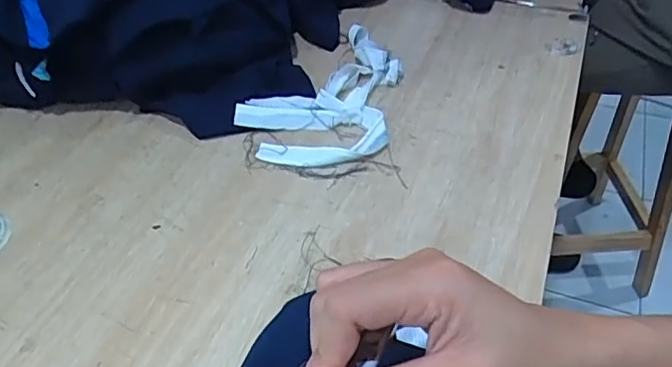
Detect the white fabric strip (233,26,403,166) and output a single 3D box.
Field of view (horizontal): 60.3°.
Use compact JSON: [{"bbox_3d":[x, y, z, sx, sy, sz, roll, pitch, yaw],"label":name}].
[{"bbox_3d":[0.006,-0.093,0.651,0.151,0.020,0.228,33,56,27],"label":"white fabric strip"}]

